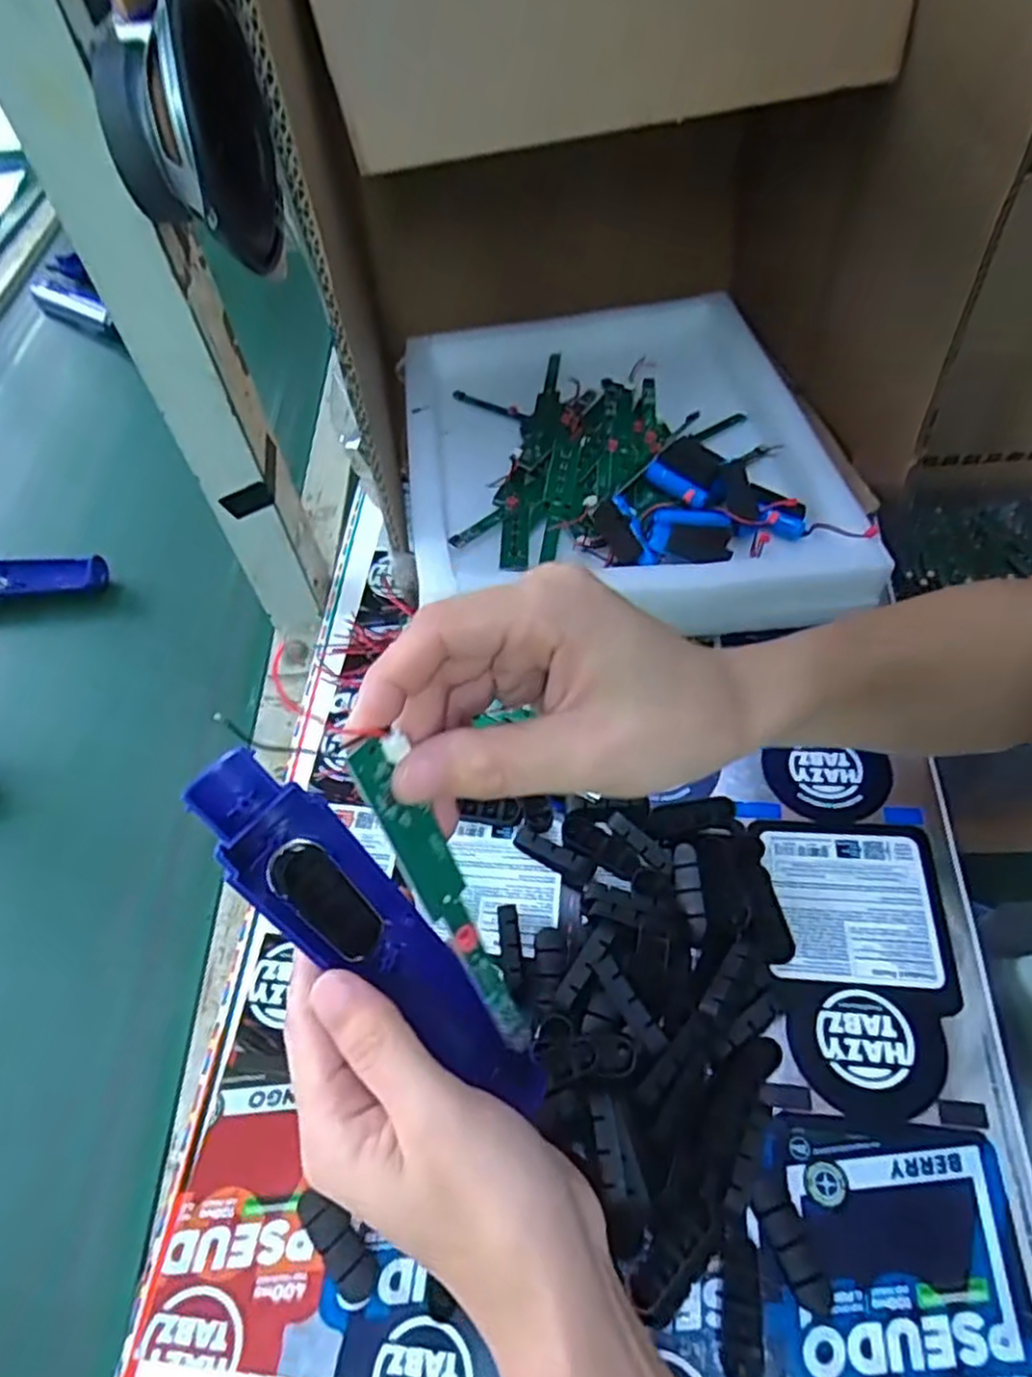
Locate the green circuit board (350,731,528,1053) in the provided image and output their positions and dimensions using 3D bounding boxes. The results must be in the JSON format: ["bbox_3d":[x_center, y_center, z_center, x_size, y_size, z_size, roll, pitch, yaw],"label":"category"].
[{"bbox_3d":[-0.021,0.073,0.248,0.006,0.135,0.018,2,33,39],"label":"green circuit board"}]

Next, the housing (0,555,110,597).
[{"bbox_3d":[-0.409,-0.083,0.589,0.184,0.031,0.040,-3,54,4],"label":"housing"}]

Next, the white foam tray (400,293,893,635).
[{"bbox_3d":[0.066,-0.185,0.548,0.288,0.063,0.341,-7,53,1],"label":"white foam tray"}]

